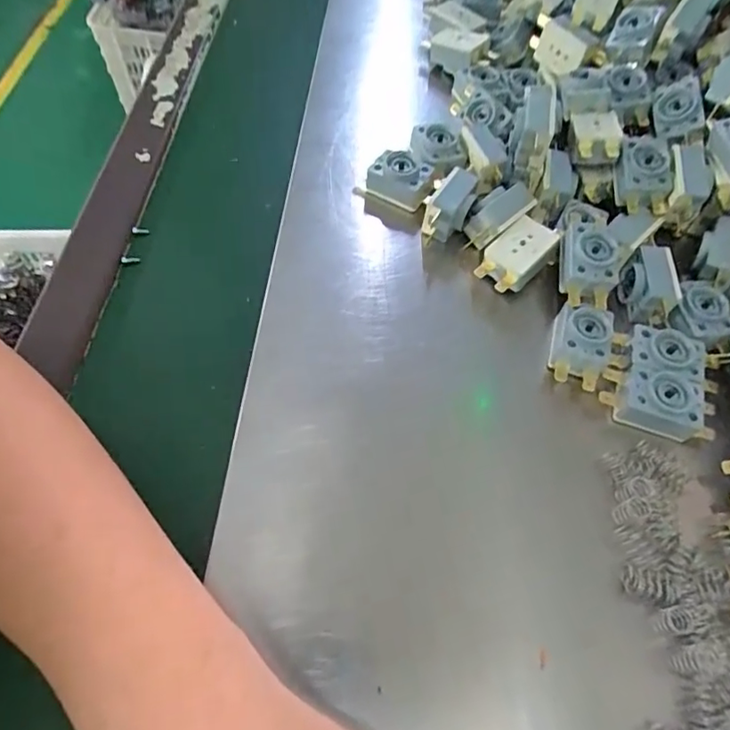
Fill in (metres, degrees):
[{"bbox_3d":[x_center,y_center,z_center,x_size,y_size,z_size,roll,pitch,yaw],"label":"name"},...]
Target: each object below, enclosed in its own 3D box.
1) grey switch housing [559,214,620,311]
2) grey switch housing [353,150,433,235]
[{"bbox_3d":[0.124,-0.059,0.298,0.029,0.015,0.046,10,60,5],"label":"grey switch housing"},{"bbox_3d":[0.018,-0.112,0.346,0.046,0.033,0.030,18,61,9],"label":"grey switch housing"}]

